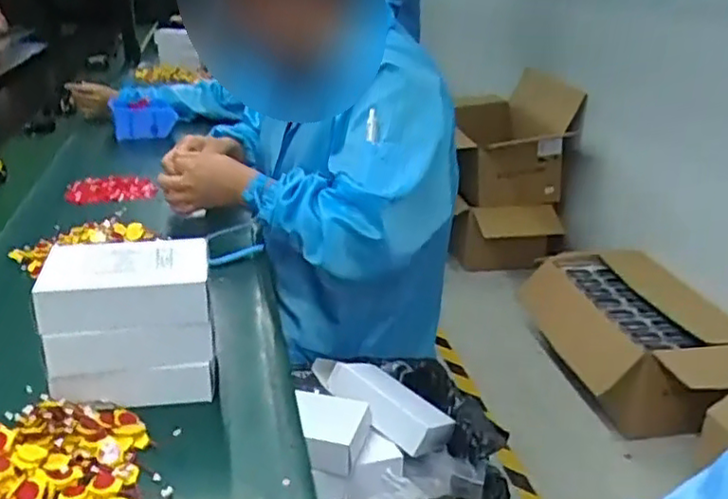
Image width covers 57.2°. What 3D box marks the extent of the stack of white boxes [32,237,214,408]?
[{"bbox_3d":[-0.205,0.067,0.596,0.135,0.127,0.091,-2,25,-12],"label":"stack of white boxes"}]

